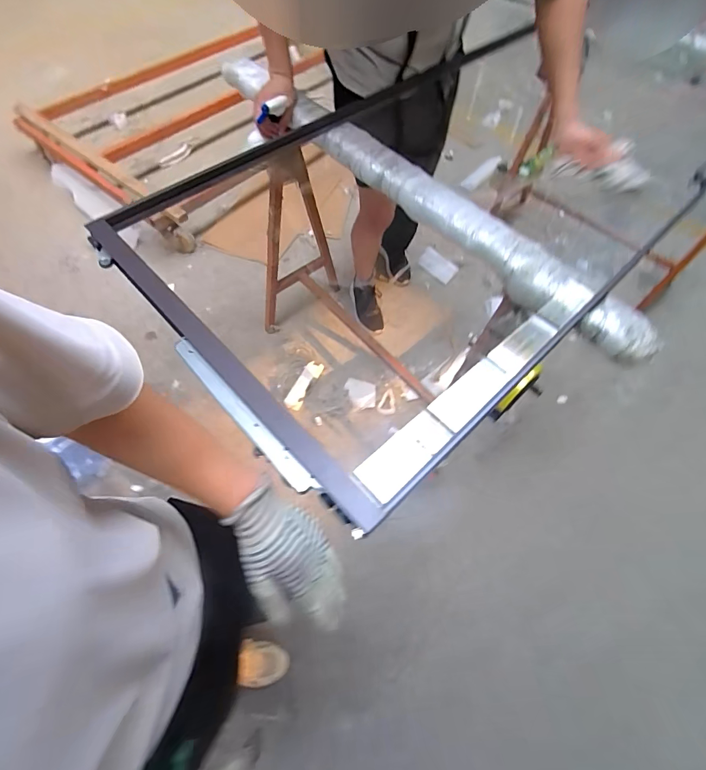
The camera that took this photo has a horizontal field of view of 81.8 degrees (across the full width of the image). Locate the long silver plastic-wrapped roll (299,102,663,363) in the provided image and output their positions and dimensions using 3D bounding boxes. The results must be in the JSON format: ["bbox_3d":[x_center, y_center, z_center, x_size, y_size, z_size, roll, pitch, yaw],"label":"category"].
[{"bbox_3d":[0.176,-0.358,0.838,0.106,0.069,0.947,-37,67,-21],"label":"long silver plastic-wrapped roll"}]

